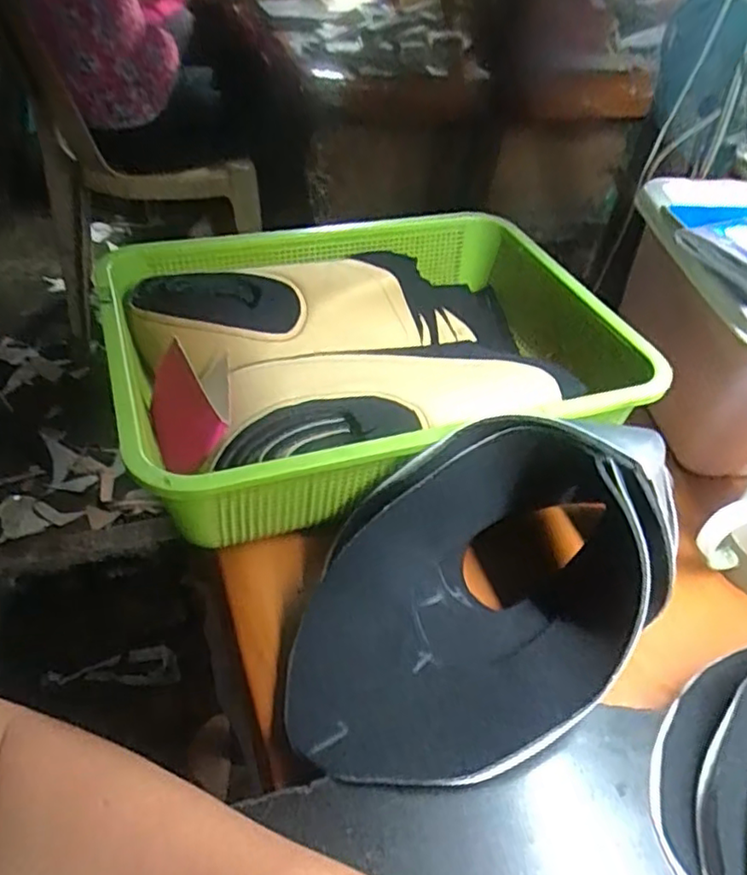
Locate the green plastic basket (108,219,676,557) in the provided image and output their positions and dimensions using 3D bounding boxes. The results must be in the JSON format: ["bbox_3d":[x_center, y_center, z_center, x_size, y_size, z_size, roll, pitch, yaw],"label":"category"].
[{"bbox_3d":[-0.004,-0.072,0.546,0.401,0.097,0.296,-11,46,-18],"label":"green plastic basket"}]

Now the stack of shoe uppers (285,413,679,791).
[{"bbox_3d":[0.068,0.086,0.370,0.223,0.111,0.175,0,43,-8],"label":"stack of shoe uppers"}]

